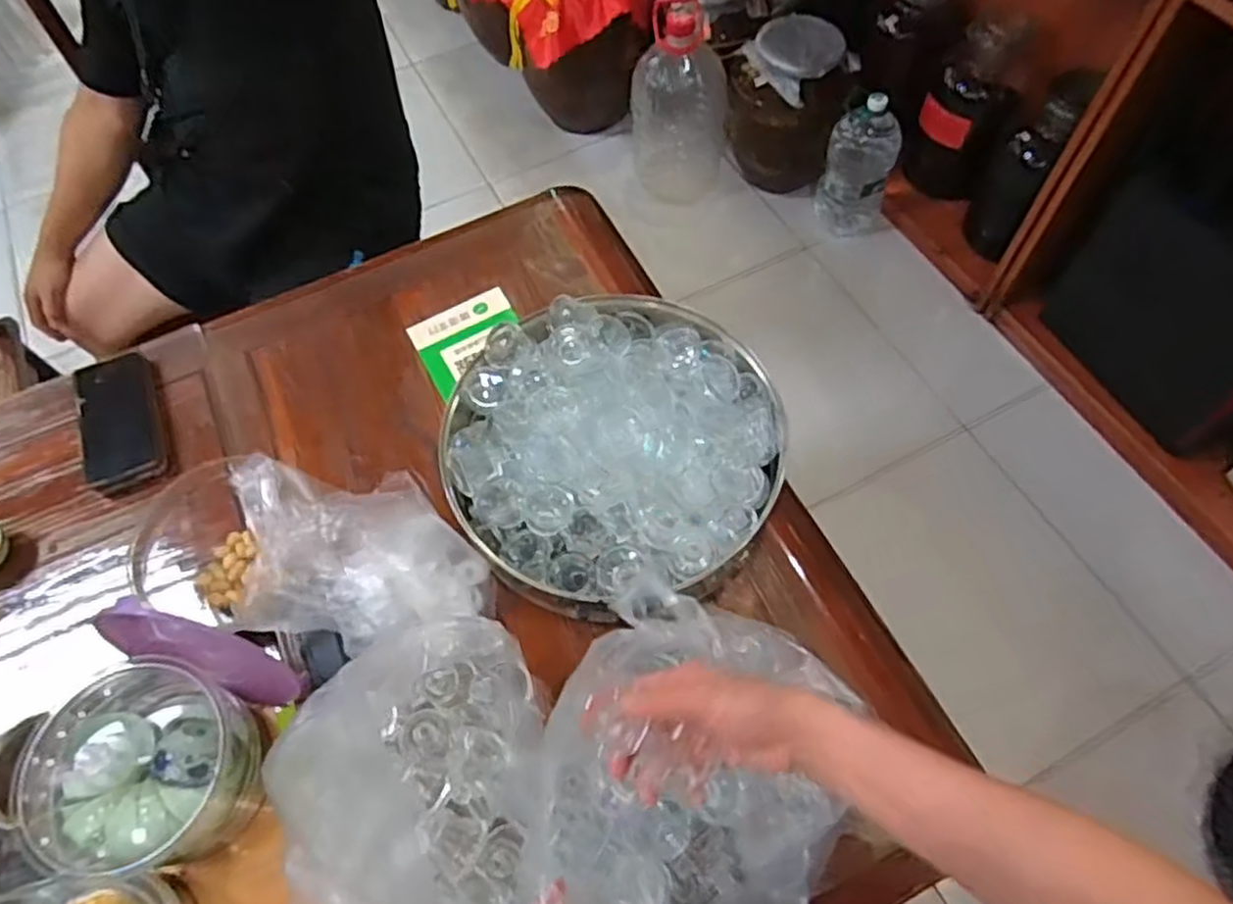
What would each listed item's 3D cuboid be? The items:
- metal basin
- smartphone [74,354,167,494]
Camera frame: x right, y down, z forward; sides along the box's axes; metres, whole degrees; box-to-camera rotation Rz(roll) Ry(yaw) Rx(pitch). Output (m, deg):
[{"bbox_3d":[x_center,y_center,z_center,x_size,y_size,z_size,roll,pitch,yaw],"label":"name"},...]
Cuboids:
[{"bbox_3d":[-0.003,-0.005,0.722,0.305,0.100,0.299,-1,61,2],"label":"metal basin"},{"bbox_3d":[-0.543,-0.035,0.816,0.077,0.007,0.162,-17,68,-14],"label":"smartphone"}]

